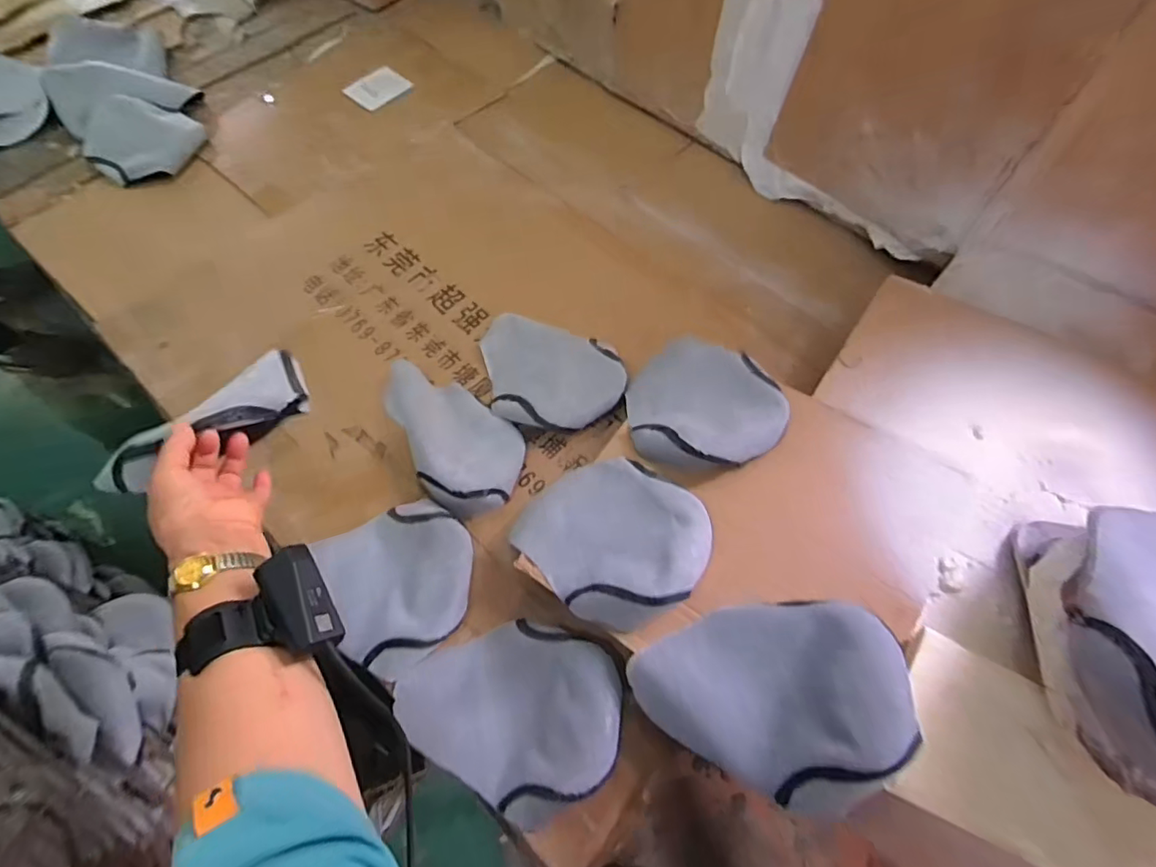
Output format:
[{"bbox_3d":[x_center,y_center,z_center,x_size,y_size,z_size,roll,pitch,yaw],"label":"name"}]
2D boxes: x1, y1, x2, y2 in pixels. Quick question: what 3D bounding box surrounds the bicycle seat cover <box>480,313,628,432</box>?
[{"bbox_3d":[-0.040,-0.112,0.923,0.218,0.069,0.266,-10,64,-6],"label":"bicycle seat cover"}]

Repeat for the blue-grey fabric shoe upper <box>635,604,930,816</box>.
[{"bbox_3d":[0.192,0.272,0.580,0.245,0.133,0.184,4,63,1],"label":"blue-grey fabric shoe upper"}]

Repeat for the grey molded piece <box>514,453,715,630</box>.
[{"bbox_3d":[0.046,0.123,0.707,0.203,0.090,0.230,-36,69,-18],"label":"grey molded piece"}]

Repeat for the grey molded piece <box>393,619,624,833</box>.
[{"bbox_3d":[-0.081,0.330,0.685,0.259,0.078,0.205,29,66,13],"label":"grey molded piece"}]

